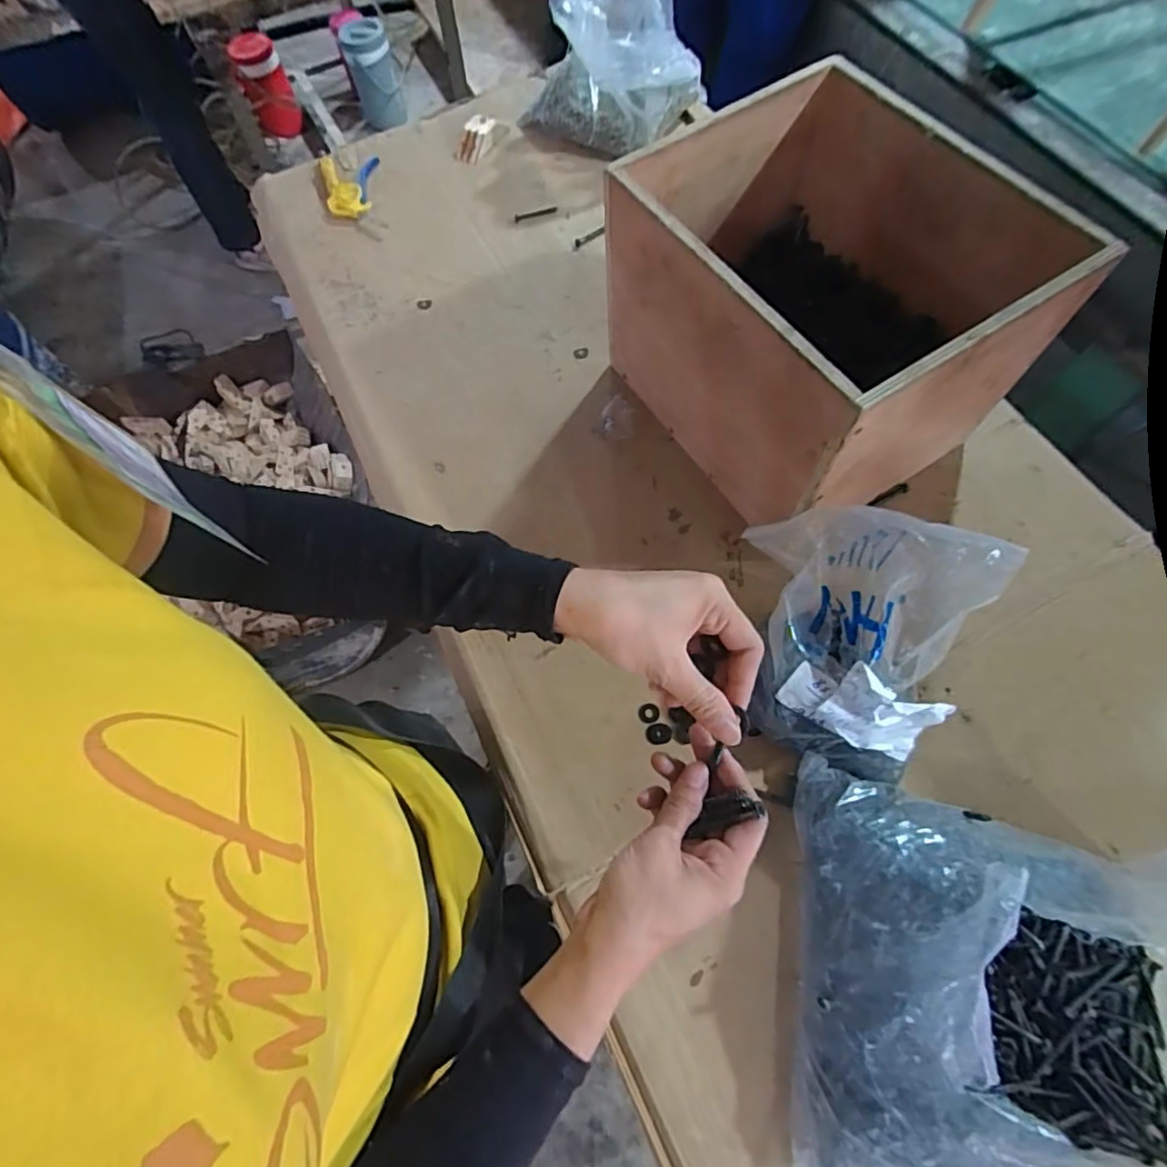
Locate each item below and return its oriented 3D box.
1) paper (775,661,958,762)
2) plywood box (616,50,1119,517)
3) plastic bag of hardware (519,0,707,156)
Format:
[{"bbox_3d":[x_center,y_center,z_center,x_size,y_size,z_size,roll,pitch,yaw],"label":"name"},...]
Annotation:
[{"bbox_3d":[0.224,0.102,0.491,0.121,0.063,0.054,25,70,13],"label":"paper"},{"bbox_3d":[0.217,-0.254,0.593,0.264,0.241,0.321,-32,69,-10],"label":"plywood box"},{"bbox_3d":[0.037,-0.734,0.847,0.244,0.158,0.186,2,67,3],"label":"plastic bag of hardware"}]

